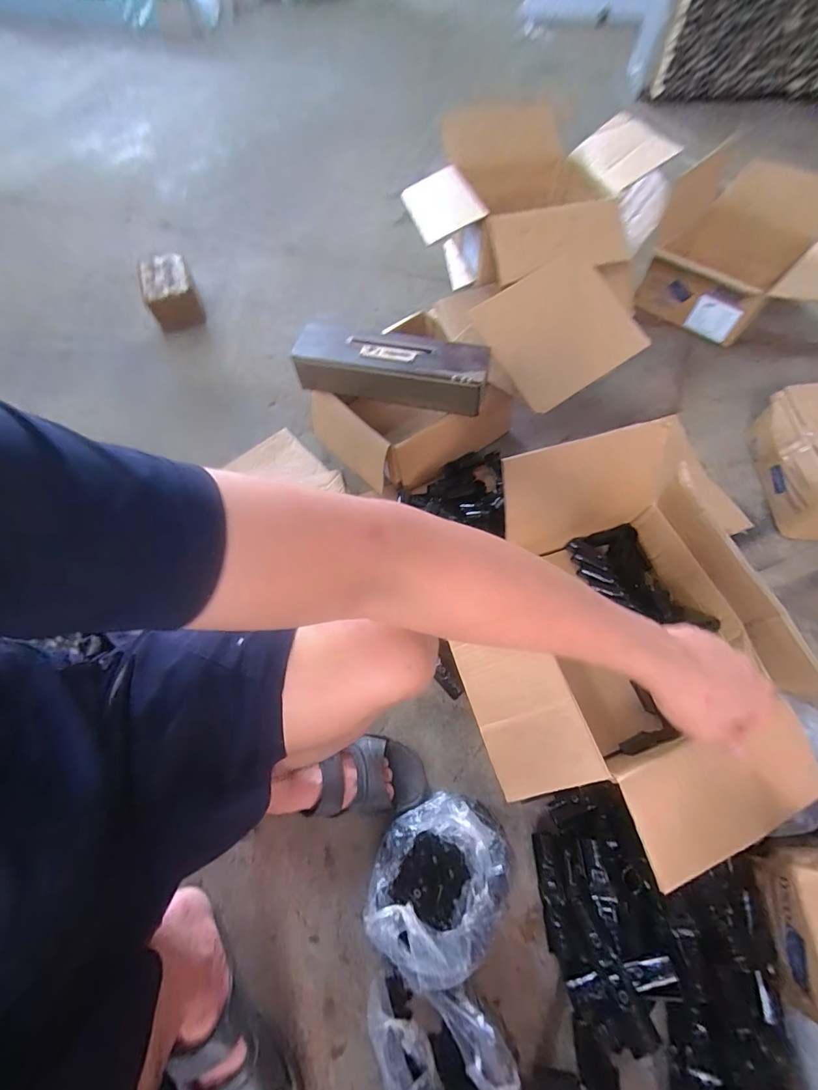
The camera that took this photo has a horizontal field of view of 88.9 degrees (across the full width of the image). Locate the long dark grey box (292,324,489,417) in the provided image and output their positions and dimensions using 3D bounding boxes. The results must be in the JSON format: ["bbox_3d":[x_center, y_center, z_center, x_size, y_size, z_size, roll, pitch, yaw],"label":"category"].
[{"bbox_3d":[-0.041,-0.350,0.819,0.385,0.101,0.091,16,64,11],"label":"long dark grey box"}]

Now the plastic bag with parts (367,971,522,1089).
[{"bbox_3d":[0.040,0.596,0.476,0.148,0.063,0.181,-22,63,-8],"label":"plastic bag with parts"}]

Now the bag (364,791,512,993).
[{"bbox_3d":[0.045,0.435,0.539,0.190,0.106,0.173,-27,64,-11],"label":"bag"}]

